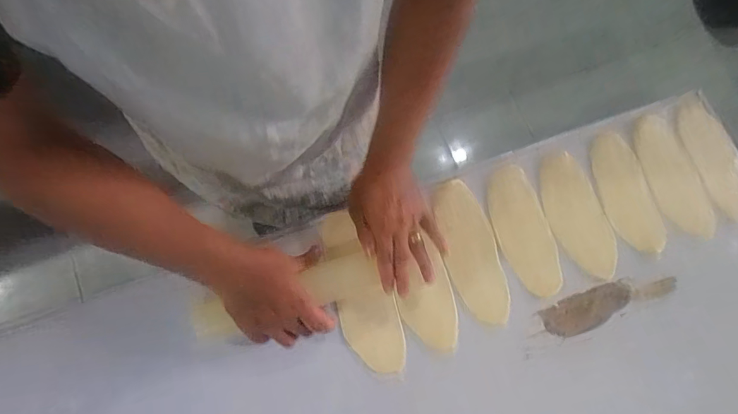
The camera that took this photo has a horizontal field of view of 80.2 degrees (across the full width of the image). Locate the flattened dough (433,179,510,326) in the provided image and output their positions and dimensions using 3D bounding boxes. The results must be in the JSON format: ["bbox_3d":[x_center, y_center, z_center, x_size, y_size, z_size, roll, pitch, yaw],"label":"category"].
[{"bbox_3d":[0.140,0.060,0.604,0.071,0.010,0.195,-11,76,-4],"label":"flattened dough"}]

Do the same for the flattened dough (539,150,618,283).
[{"bbox_3d":[0.296,0.011,0.628,0.078,0.006,0.182,-18,77,-6],"label":"flattened dough"}]

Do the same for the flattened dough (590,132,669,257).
[{"bbox_3d":[0.373,-0.018,0.637,0.072,0.008,0.184,-11,76,-4],"label":"flattened dough"}]

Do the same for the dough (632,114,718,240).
[{"bbox_3d":[0.446,-0.046,0.644,0.076,0.005,0.190,-14,77,-5],"label":"dough"}]

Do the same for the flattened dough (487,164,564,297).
[{"bbox_3d":[0.217,0.033,0.619,0.075,0.011,0.182,-14,77,-5],"label":"flattened dough"}]

